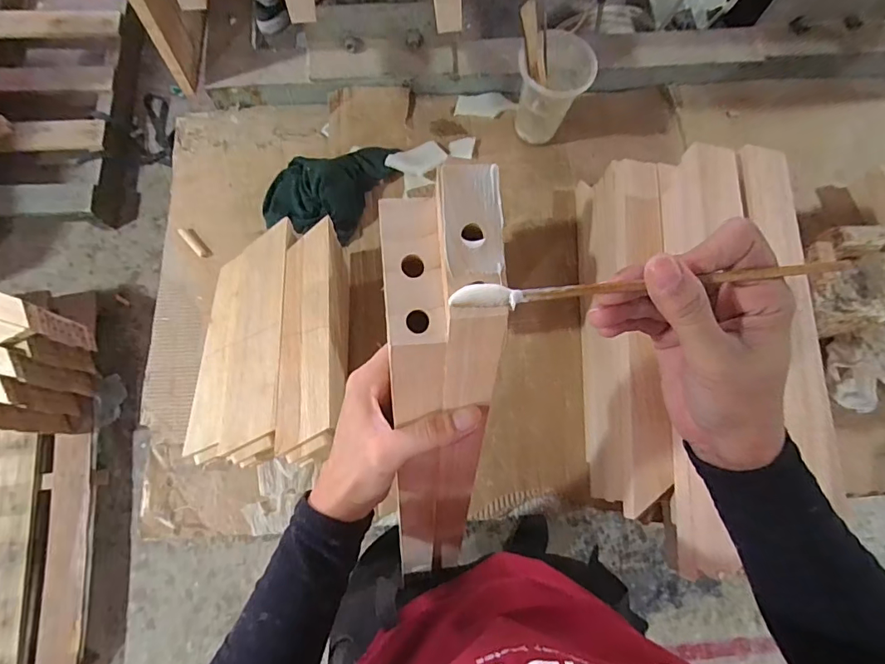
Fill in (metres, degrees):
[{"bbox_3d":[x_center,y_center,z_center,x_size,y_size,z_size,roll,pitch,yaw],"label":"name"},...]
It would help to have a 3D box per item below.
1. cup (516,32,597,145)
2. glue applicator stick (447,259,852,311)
[{"bbox_3d":[0.171,-0.386,0.766,0.108,0.145,0.092,22,75,4],"label":"cup"},{"bbox_3d":[0.100,-0.024,0.230,0.193,0.007,0.010,-5,75,-3],"label":"glue applicator stick"}]

